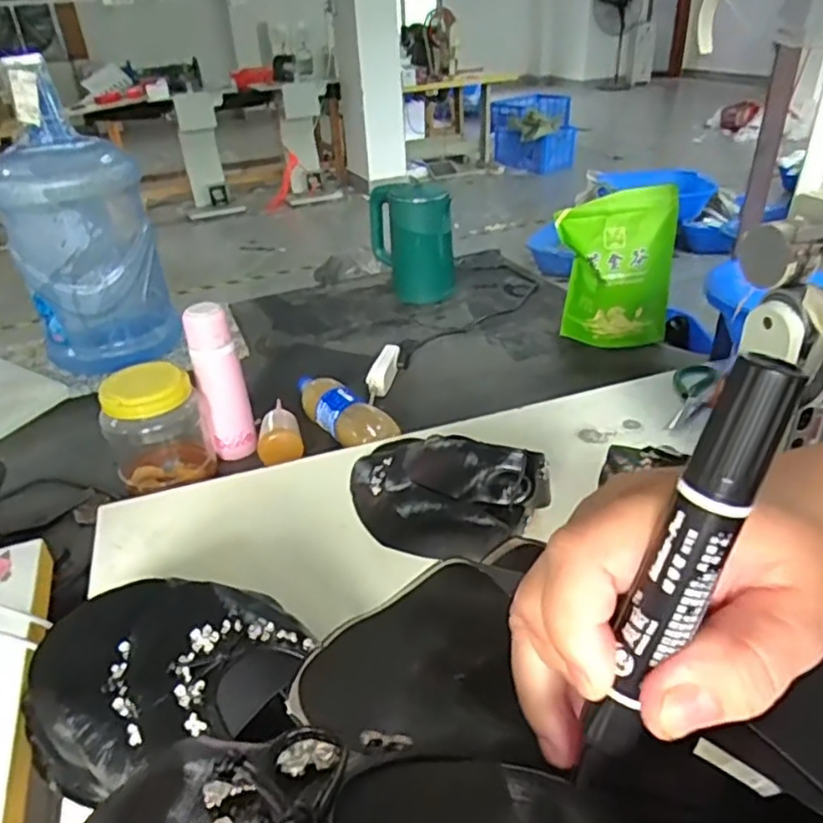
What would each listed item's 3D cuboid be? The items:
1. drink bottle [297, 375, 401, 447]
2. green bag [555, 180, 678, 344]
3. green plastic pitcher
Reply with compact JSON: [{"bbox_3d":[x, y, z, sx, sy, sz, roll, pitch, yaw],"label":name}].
[{"bbox_3d":[-0.113,0.002,1.022,0.071,0.061,0.238,-25,38,-30],"label":"drink bottle"},{"bbox_3d":[0.366,-0.252,1.202,0.201,0.288,0.080,11,35,22],"label":"green bag"},{"bbox_3d":[0.002,-0.377,1.467,0.174,0.244,0.141,-5,32,-1],"label":"green plastic pitcher"}]

